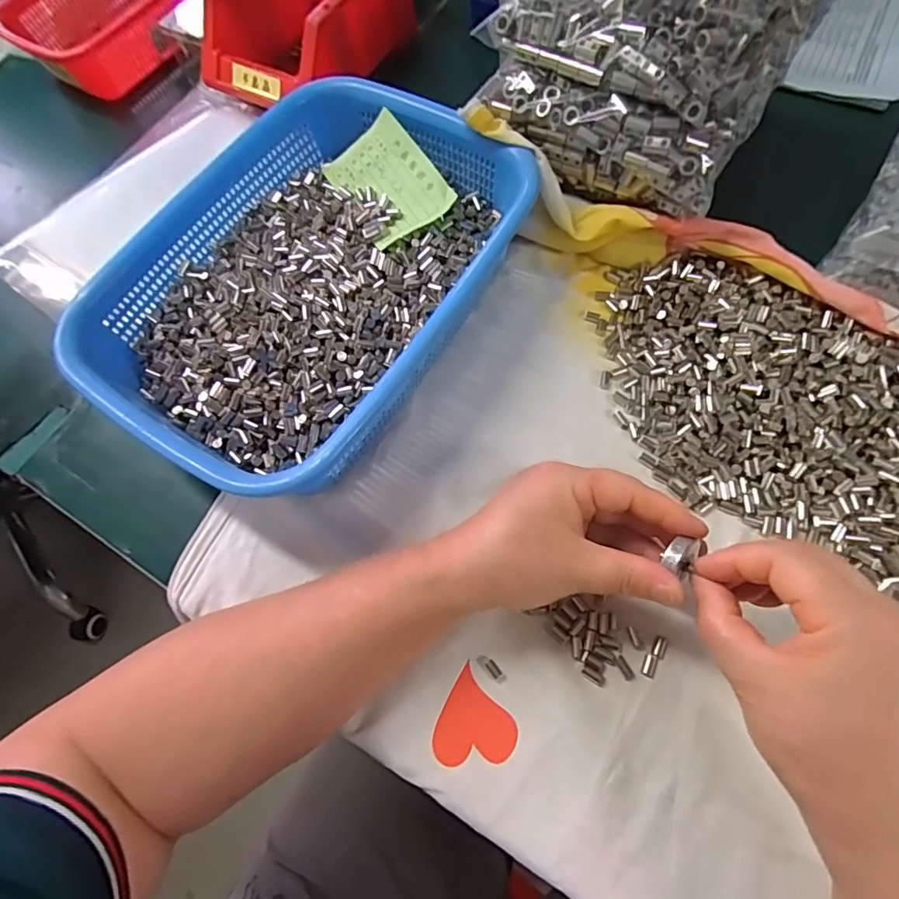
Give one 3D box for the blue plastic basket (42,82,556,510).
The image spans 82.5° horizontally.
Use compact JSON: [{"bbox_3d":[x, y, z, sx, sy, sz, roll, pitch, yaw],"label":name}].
[{"bbox_3d":[-0.089,-0.113,0.342,0.212,0.073,0.291,30,71,10],"label":"blue plastic basket"}]

